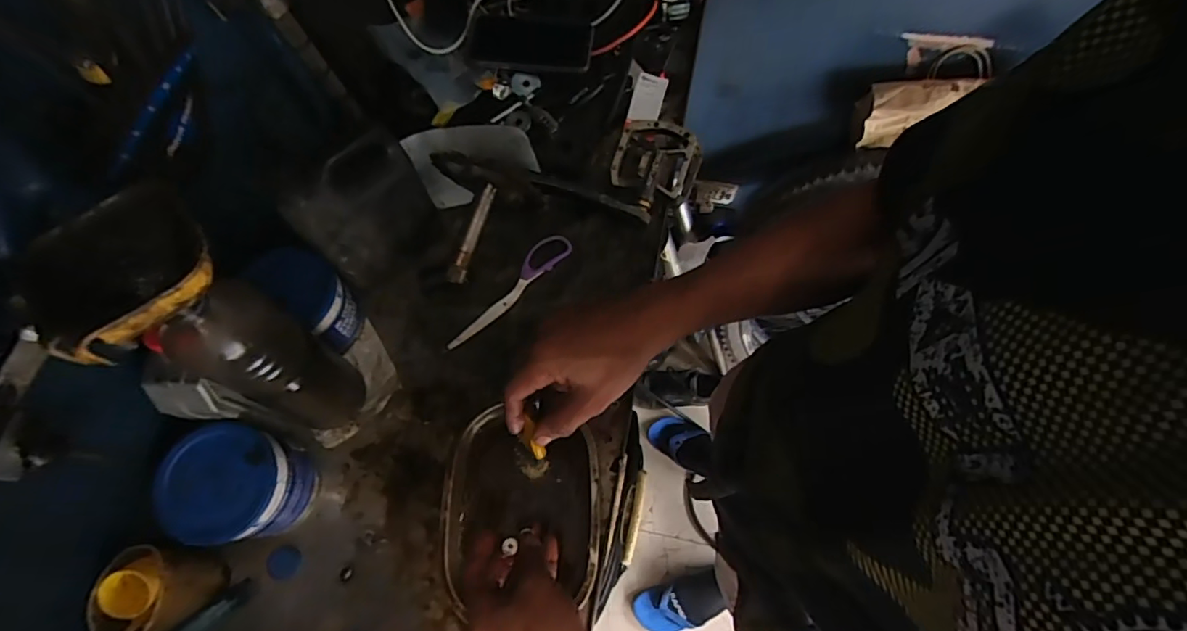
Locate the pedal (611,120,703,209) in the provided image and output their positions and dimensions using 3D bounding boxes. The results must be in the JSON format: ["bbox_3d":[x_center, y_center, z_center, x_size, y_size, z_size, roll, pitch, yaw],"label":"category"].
[{"bbox_3d":[0.075,-0.185,0.658,0.102,0.031,0.107,19,71,8],"label":"pedal"}]

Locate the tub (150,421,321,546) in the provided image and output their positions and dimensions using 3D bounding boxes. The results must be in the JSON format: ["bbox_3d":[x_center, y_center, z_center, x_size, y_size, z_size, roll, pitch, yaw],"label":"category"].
[{"bbox_3d":[-0.338,0.165,0.526,0.096,0.107,0.100,0,70,1],"label":"tub"}]

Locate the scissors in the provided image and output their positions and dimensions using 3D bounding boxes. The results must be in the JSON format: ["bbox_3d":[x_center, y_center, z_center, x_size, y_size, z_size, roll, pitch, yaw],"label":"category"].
[{"bbox_3d":[-0.102,-0.032,0.638,0.185,0.012,0.035,-41,74,-13],"label":"scissors"}]

